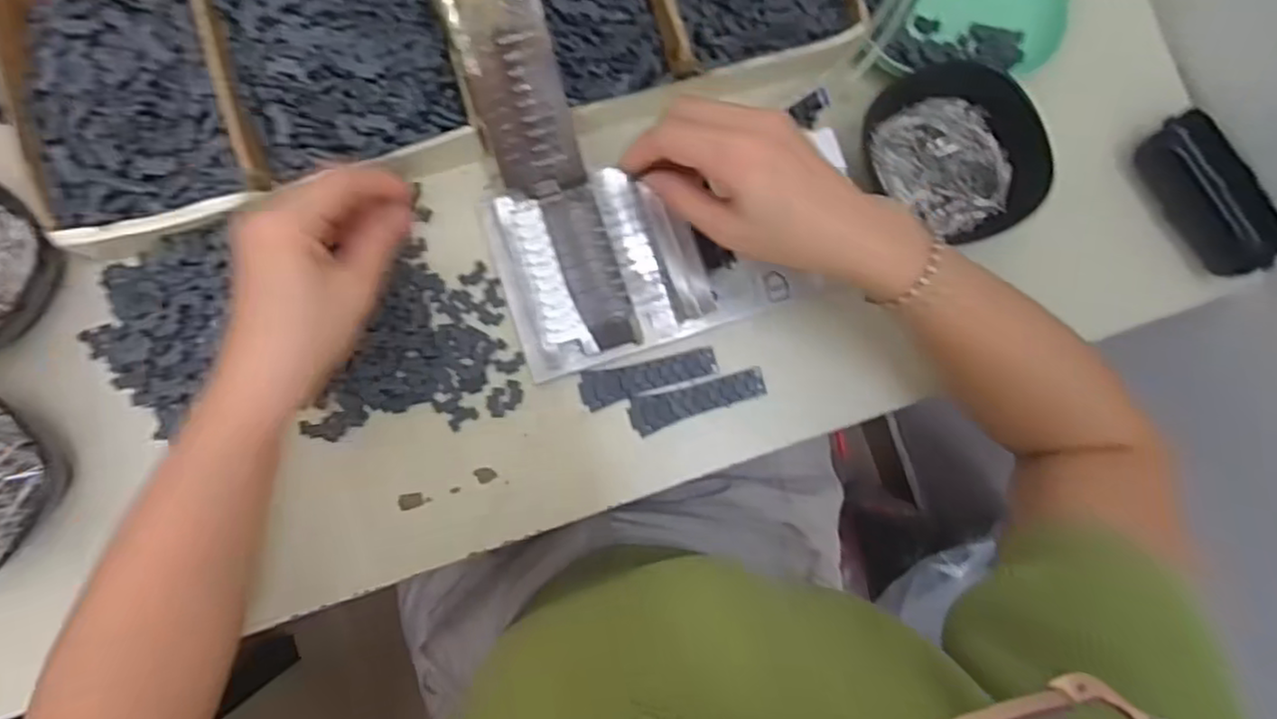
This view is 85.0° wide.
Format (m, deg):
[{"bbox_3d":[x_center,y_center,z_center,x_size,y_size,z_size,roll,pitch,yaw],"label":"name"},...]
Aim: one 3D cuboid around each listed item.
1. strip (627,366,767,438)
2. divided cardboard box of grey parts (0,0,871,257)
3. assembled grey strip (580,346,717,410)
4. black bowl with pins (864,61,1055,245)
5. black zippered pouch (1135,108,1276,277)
[{"bbox_3d":[0.037,0.025,0.432,0.085,0.004,0.022,-16,86,-5],"label":"strip"},{"bbox_3d":[-0.112,-0.207,0.396,0.476,0.036,0.182,-18,86,-5],"label":"divided cardboard box of grey parts"},{"bbox_3d":[0.007,0.012,0.434,0.085,0.005,0.022,-11,85,-5],"label":"assembled grey strip"},{"bbox_3d":[0.193,-0.126,0.426,0.095,0.033,0.105,-21,86,-6],"label":"black bowl with pins"},{"bbox_3d":[0.370,-0.107,0.451,0.046,0.037,0.109,-29,87,-6],"label":"black zippered pouch"}]

